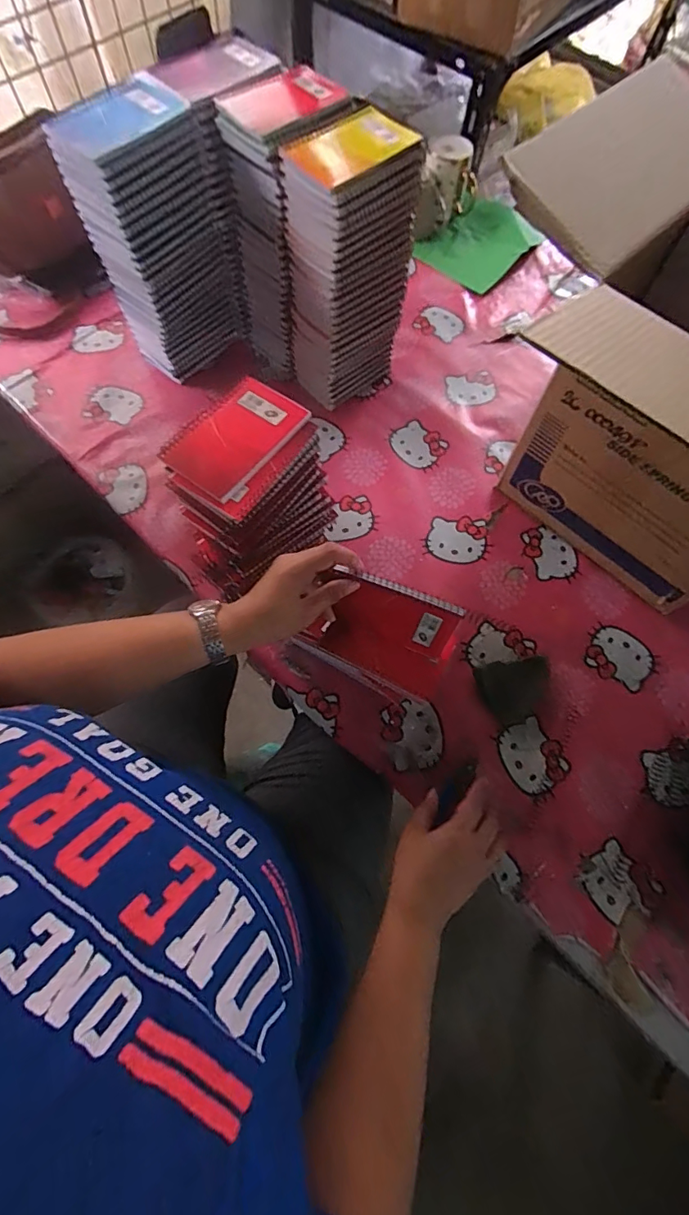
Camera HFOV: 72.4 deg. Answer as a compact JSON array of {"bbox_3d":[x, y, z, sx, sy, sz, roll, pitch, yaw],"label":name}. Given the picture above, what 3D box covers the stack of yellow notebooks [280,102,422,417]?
[{"bbox_3d":[0.000,-0.419,0.616,0.141,0.286,0.091,-36,73,-15],"label":"stack of yellow notebooks"}]

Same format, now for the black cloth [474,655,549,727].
[{"bbox_3d":[0.211,0.098,0.571,0.084,0.015,0.073,-16,69,-8],"label":"black cloth"}]

